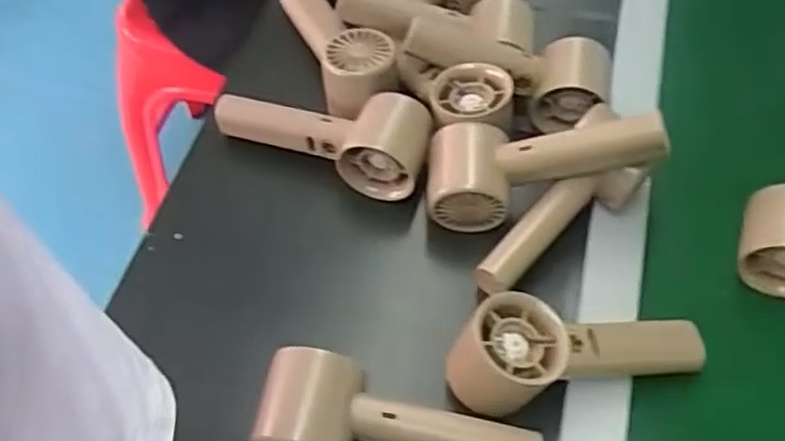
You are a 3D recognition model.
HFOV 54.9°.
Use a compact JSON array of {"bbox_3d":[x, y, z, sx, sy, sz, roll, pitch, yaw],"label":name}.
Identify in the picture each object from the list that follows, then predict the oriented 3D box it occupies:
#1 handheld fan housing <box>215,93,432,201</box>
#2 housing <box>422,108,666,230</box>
[{"bbox_3d":[-0.053,-0.067,0.553,0.159,0.049,0.059,15,58,9],"label":"handheld fan housing"},{"bbox_3d":[0.100,-0.039,0.508,0.158,0.052,0.059,-10,54,18],"label":"housing"}]

